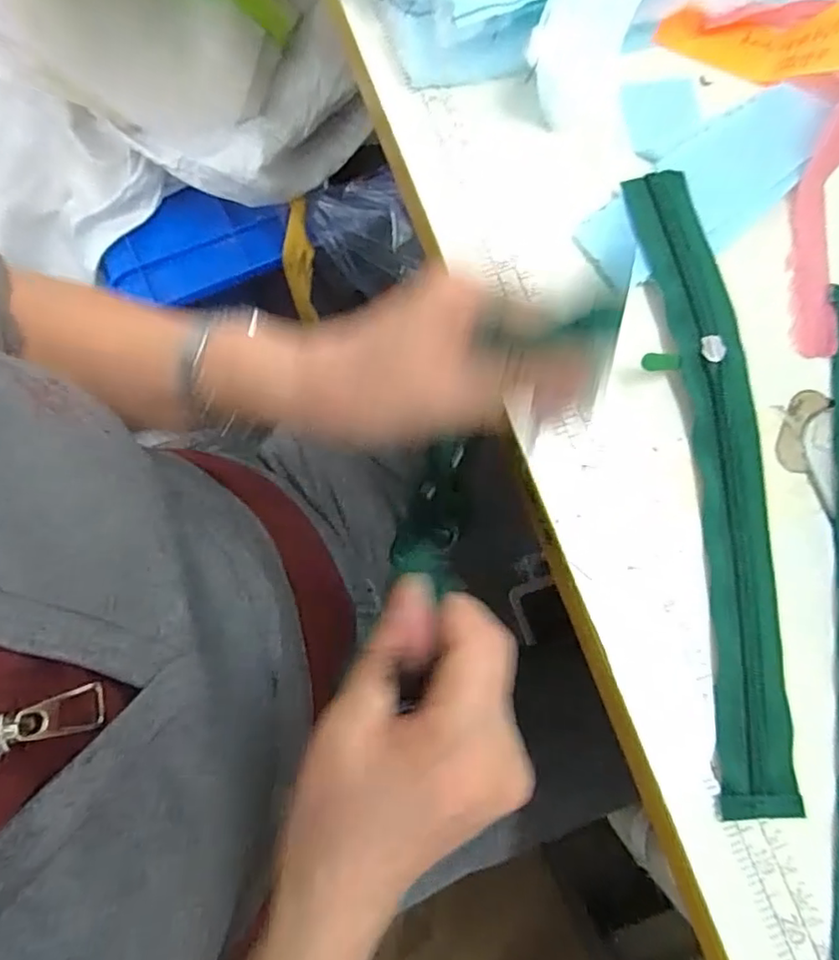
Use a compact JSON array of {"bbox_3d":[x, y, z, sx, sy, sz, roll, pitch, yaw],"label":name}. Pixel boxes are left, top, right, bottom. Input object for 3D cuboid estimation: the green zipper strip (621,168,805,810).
[{"bbox_3d":[0.137,-0.006,0.266,0.045,0.011,0.287,-4,80,-1],"label":"green zipper strip"}]

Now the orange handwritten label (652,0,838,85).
[{"bbox_3d":[0.178,-0.228,0.306,0.101,0.021,0.035,18,80,19],"label":"orange handwritten label"}]

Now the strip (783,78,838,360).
[{"bbox_3d":[0.200,-0.131,0.280,0.031,0.035,0.140,3,80,2],"label":"strip"}]

